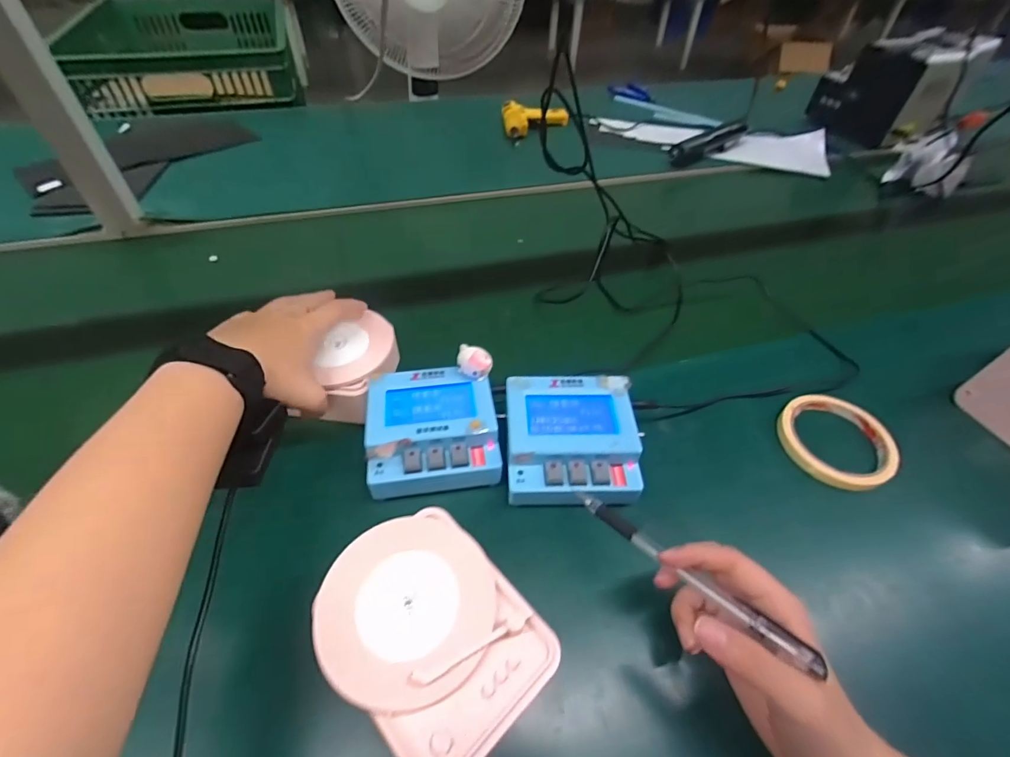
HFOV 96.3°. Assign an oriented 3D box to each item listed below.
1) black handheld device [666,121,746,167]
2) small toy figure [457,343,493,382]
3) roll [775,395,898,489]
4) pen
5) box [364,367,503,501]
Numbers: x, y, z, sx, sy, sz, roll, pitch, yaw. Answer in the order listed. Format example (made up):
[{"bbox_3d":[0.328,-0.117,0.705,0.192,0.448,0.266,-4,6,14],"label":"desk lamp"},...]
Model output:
[{"bbox_3d":[0.362,-0.422,0.811,0.184,0.046,0.035,-31,56,-26],"label":"black handheld device"},{"bbox_3d":[-0.026,-0.012,0.382,0.028,0.028,0.024,-2,49,-4],"label":"small toy figure"},{"bbox_3d":[0.293,0.055,0.402,0.085,0.022,0.094,-22,53,-20],"label":"roll"},{"bbox_3d":[0.104,0.112,0.270,0.011,0.006,0.150,-33,43,-27],"label":"pen"},{"bbox_3d":[-0.060,0.042,0.370,0.102,0.040,0.102,-6,49,-7],"label":"box"}]

